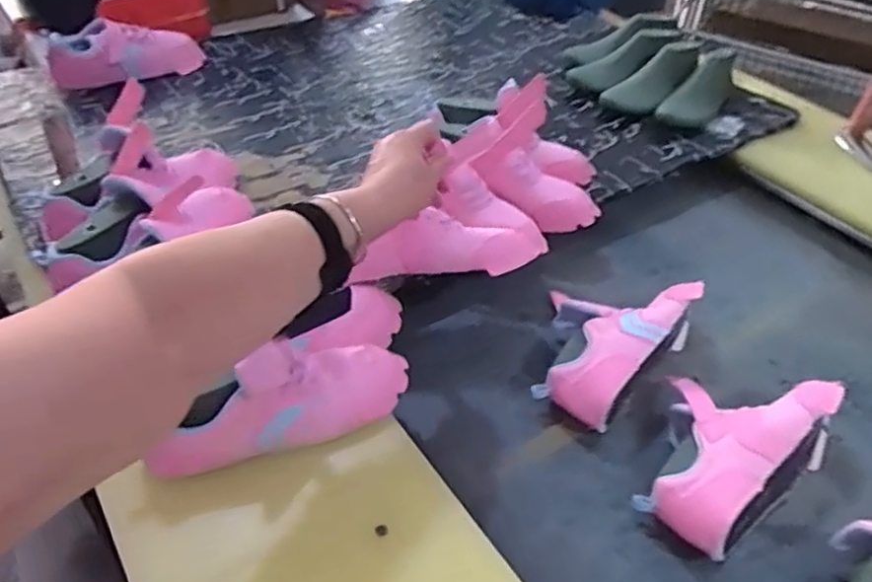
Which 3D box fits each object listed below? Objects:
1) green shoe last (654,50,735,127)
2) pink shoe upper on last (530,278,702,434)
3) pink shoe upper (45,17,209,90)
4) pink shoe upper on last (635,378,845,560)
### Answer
[{"bbox_3d":[0.460,-0.344,1.163,0.065,0.077,0.190,32,51,28],"label":"green shoe last"},{"bbox_3d":[0.194,0.053,0.797,0.157,0.081,0.226,25,48,23],"label":"pink shoe upper on last"},{"bbox_3d":[-0.528,-0.404,1.155,0.236,0.086,0.099,-18,47,-19],"label":"pink shoe upper"},{"bbox_3d":[0.298,0.152,0.699,0.160,0.082,0.247,34,52,29],"label":"pink shoe upper on last"}]

